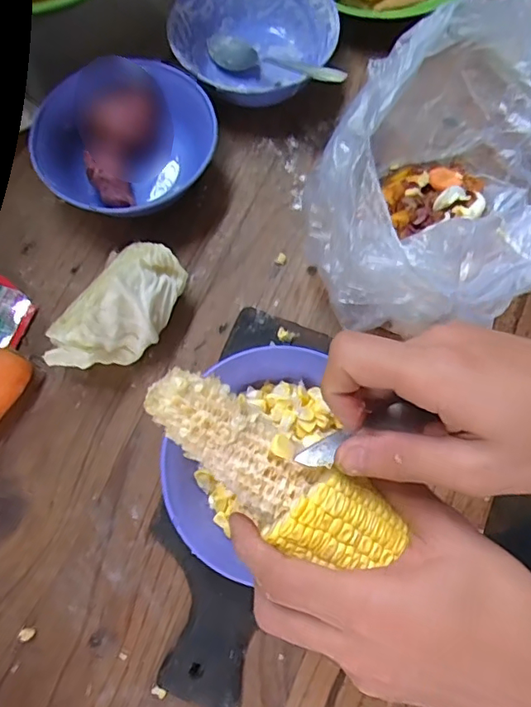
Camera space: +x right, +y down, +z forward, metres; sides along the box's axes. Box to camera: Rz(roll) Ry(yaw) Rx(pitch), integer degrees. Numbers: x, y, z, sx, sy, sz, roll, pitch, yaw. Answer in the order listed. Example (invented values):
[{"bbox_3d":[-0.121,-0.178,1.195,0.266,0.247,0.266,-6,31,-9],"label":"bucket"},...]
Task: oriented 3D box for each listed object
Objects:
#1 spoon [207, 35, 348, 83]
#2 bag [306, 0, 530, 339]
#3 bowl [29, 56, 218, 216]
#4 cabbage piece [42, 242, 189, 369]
[{"bbox_3d":[0.007,-0.260,0.471,0.031,0.017,0.165,-46,54,-13],"label":"spoon"},{"bbox_3d":[0.142,-0.118,0.389,0.188,0.131,0.267,33,75,7],"label":"bag"},{"bbox_3d":[-0.118,-0.177,0.447,0.120,0.046,0.144,40,76,9],"label":"bowl"},{"bbox_3d":[-0.107,-0.031,0.390,0.065,0.071,0.110,28,75,6],"label":"cabbage piece"}]

